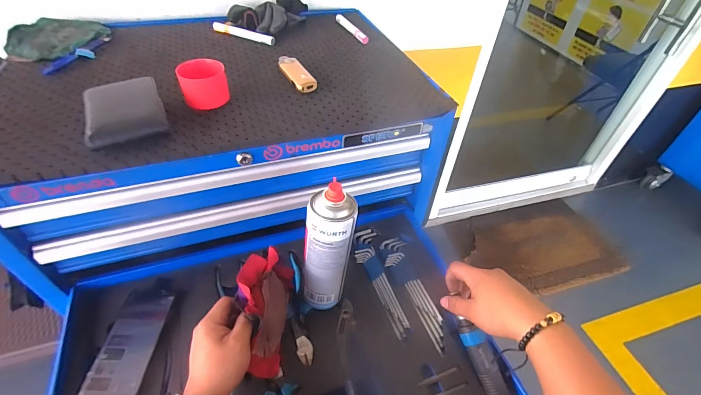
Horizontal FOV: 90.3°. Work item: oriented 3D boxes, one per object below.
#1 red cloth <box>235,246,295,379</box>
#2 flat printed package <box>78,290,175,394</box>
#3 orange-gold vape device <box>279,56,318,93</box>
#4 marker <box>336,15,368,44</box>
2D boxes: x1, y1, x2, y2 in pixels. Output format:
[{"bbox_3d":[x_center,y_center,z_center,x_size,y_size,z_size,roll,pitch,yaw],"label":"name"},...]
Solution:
[{"bbox_3d":[-0.115,0.153,0.479,0.026,0.141,0.145,-2,45,18],"label":"red cloth"},{"bbox_3d":[-0.317,0.210,0.502,0.074,0.018,0.158,2,45,-2],"label":"flat printed package"},{"bbox_3d":[-0.092,-0.207,0.584,0.035,0.018,0.102,-20,49,-22],"label":"orange-gold vape device"},{"bbox_3d":[0.000,-0.366,0.754,0.017,0.013,0.144,-17,48,-20],"label":"marker"}]

